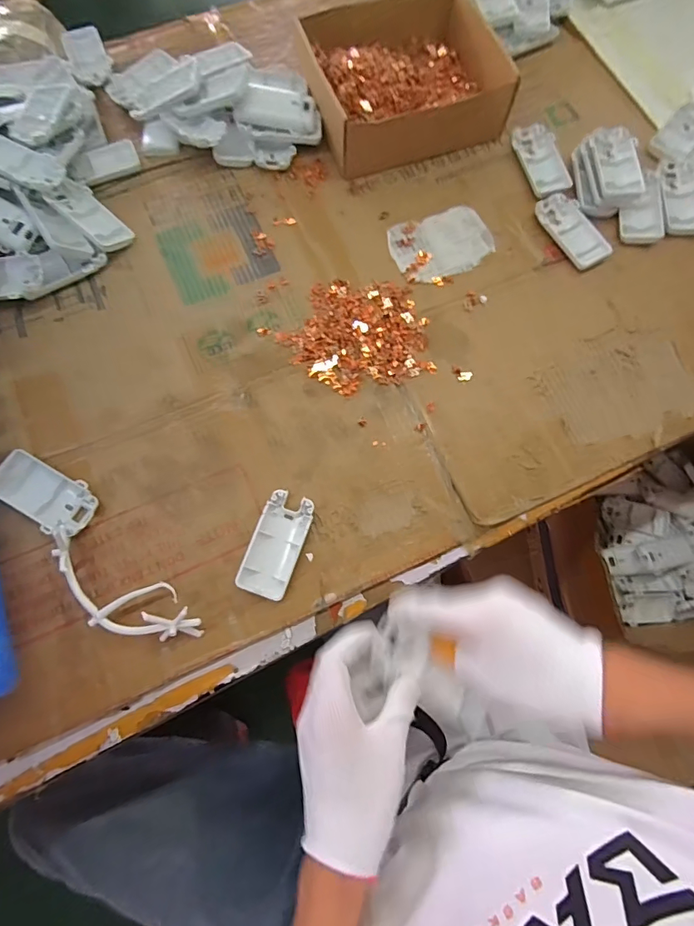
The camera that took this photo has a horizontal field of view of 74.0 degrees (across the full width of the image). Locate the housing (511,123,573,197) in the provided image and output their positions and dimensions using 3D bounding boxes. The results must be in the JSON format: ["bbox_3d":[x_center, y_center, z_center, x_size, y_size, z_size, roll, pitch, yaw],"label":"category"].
[{"bbox_3d":[0.233,-0.364,0.556,0.052,0.015,0.098,-15,76,-5],"label":"housing"}]

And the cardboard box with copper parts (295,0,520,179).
[{"bbox_3d":[0.067,-0.455,0.551,0.213,0.066,0.191,-15,76,-5],"label":"cardboard box with copper parts"}]

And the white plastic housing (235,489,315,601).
[{"bbox_3d":[-0.065,0.076,0.431,0.048,0.013,0.095,19,76,4],"label":"white plastic housing"}]

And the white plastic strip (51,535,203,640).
[{"bbox_3d":[-0.197,0.119,0.404,0.147,0.035,0.056,23,76,5],"label":"white plastic strip"}]

